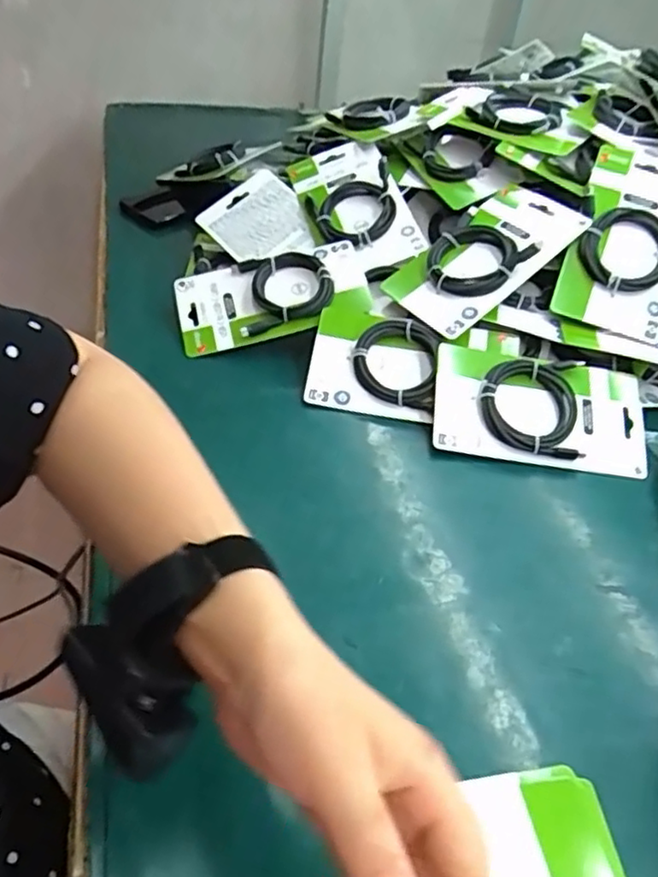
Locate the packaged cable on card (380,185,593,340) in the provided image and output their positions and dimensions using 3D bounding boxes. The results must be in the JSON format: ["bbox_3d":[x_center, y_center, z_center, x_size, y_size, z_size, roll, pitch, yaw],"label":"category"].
[{"bbox_3d":[0.143,-0.171,0.617,0.175,0.029,0.098,-38,55,-11],"label":"packaged cable on card"}]

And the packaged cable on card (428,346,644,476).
[{"bbox_3d":[0.180,-0.025,0.554,0.180,0.017,0.100,10,68,-3],"label":"packaged cable on card"}]

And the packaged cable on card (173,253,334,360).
[{"bbox_3d":[-0.072,-0.130,0.626,0.146,0.017,0.094,-17,61,0],"label":"packaged cable on card"}]

